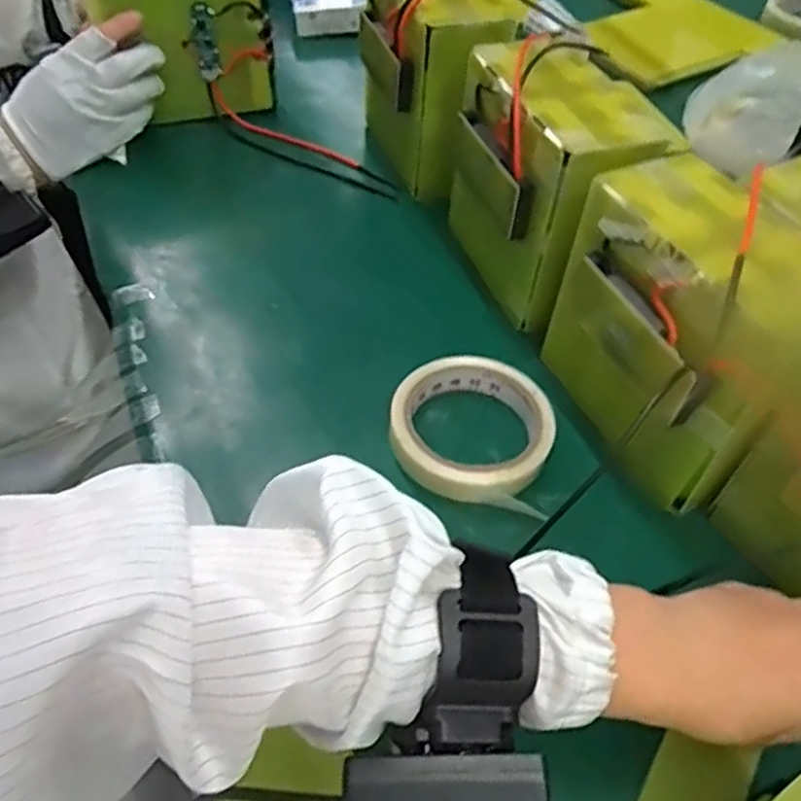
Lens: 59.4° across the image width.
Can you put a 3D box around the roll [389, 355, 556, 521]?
[{"bbox_3d":[0.044,0.016,0.436,0.096,0.022,0.106,9,50,5],"label":"roll"}]

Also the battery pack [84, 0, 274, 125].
[{"bbox_3d":[-0.189,-0.332,0.634,0.146,0.144,0.054,-12,51,-13],"label":"battery pack"}]

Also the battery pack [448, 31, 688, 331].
[{"bbox_3d":[0.099,-0.146,0.493,0.091,0.155,0.153,-8,51,-10],"label":"battery pack"}]

